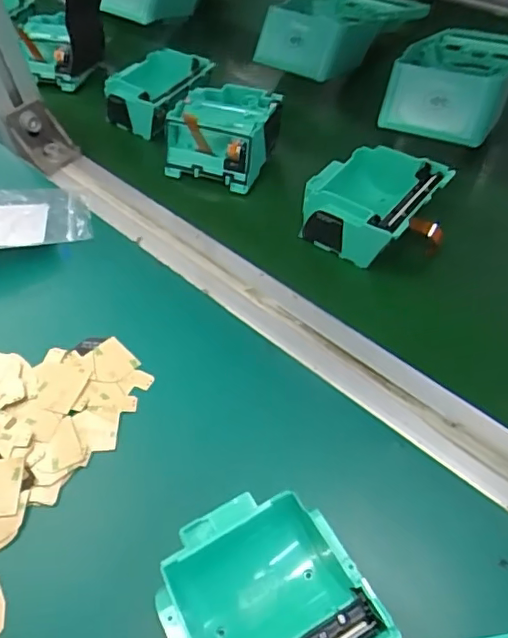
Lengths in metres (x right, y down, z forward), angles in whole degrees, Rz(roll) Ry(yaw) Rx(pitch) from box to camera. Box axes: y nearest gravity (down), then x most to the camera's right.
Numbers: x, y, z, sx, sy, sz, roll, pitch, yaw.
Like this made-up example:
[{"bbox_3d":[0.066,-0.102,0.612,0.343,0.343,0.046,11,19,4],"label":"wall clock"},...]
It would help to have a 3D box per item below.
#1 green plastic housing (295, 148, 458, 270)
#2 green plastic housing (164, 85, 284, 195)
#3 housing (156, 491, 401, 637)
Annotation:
[{"bbox_3d":[0.076,-0.076,0.377,0.076,0.040,0.073,28,58,25],"label":"green plastic housing"},{"bbox_3d":[-0.022,-0.142,0.439,0.075,0.046,0.071,16,54,17],"label":"green plastic housing"},{"bbox_3d":[0.003,0.113,0.226,0.072,0.038,0.077,-26,53,-16],"label":"housing"}]

